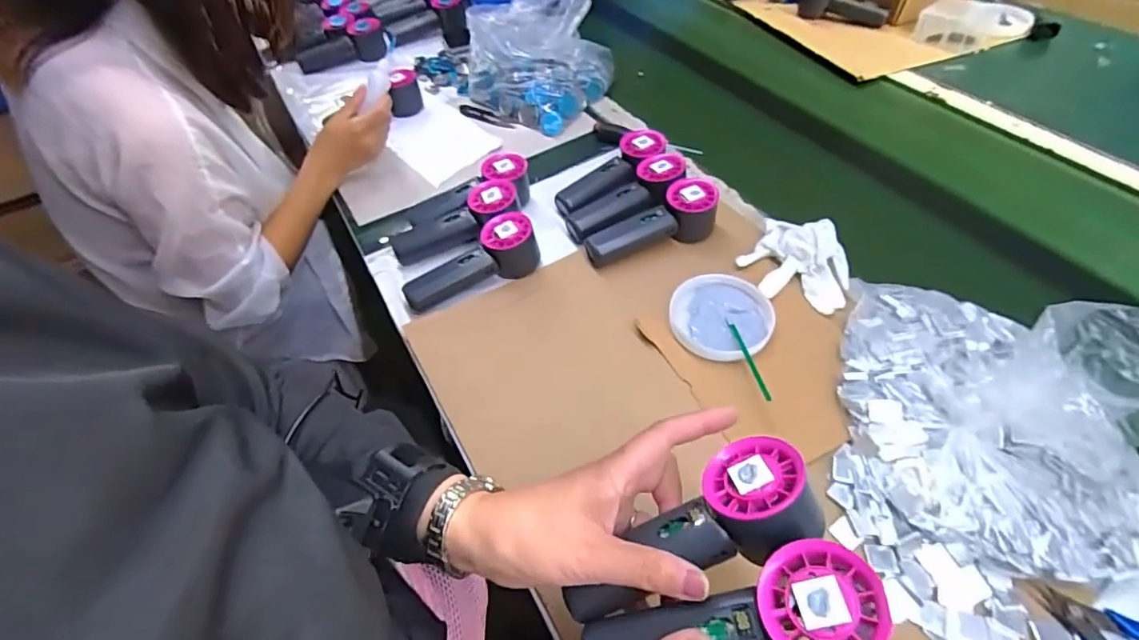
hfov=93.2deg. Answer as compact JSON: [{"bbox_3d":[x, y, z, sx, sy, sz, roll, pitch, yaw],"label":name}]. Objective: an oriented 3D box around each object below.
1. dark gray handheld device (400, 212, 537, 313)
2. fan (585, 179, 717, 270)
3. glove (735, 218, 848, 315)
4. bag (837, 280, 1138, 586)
[{"bbox_3d":[-0.108,-0.062,0.587,0.149,0.050,0.048,-28,54,-19],"label":"dark gray handheld device"},{"bbox_3d":[0.095,-0.107,0.610,0.154,0.060,0.053,-24,53,-16],"label":"fan"},{"bbox_3d":[0.243,-0.065,0.572,0.113,0.047,0.098,24,55,21],"label":"glove"},{"bbox_3d":[0.344,0.040,0.428,0.213,0.137,0.280,-1,50,2],"label":"bag"}]

